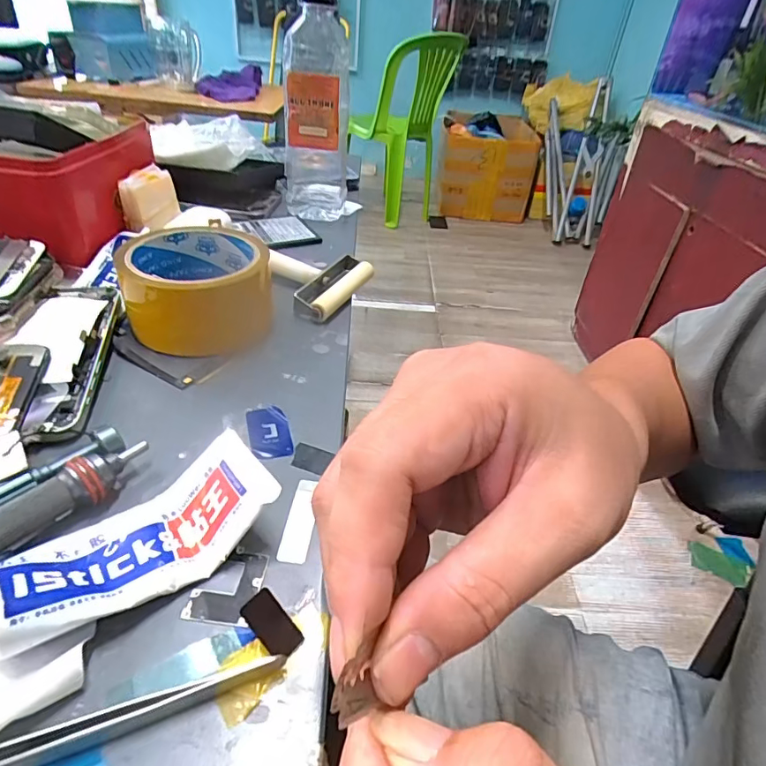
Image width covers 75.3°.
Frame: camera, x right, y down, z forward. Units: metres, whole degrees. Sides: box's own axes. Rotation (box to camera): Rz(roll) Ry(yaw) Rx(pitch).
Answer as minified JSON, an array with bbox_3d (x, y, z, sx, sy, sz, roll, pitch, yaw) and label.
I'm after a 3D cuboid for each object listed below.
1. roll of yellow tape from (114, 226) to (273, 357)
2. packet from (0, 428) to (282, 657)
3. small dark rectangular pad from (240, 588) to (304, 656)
[{"bbox_3d":[-0.125,-0.065,0.340,0.090,0.058,0.090,-6,39,-15],"label":"roll of yellow tape"},{"bbox_3d":[-0.095,0.060,0.197,0.099,0.029,0.042,-24,46,-33],"label":"packet"},{"bbox_3d":[-0.041,0.090,0.185,0.025,0.004,0.013,47,54,1],"label":"small dark rectangular pad"}]

